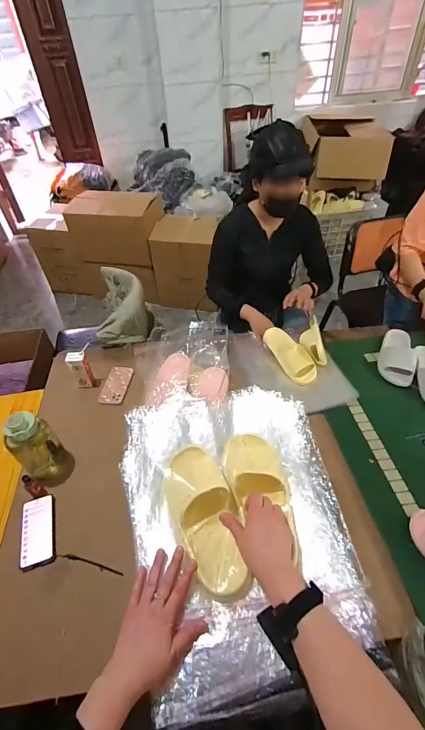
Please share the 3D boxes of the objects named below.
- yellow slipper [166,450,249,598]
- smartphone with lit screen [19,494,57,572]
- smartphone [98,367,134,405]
[{"bbox_3d":[-0.014,0.248,0.569,0.104,0.056,0.238,-16,57,-11],"label":"yellow slipper"},{"bbox_3d":[-0.433,0.409,0.842,0.080,0.014,0.170,-17,48,-12],"label":"smartphone with lit screen"},{"bbox_3d":[-0.334,0.069,1.173,0.085,0.014,0.165,2,45,9],"label":"smartphone"}]

